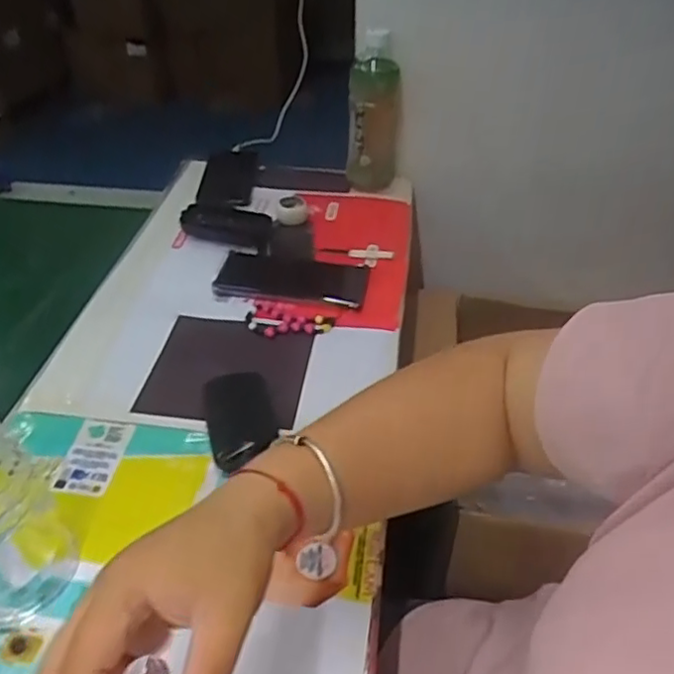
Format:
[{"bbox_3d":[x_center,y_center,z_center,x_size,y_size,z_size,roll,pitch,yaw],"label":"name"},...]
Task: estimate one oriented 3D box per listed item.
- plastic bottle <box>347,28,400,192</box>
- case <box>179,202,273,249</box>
[{"bbox_3d":[0.048,-0.291,0.829,0.068,0.203,0.058,3,40,2],"label":"plastic bottle"},{"bbox_3d":[-0.133,-0.139,0.780,0.113,0.028,0.057,12,41,13],"label":"case"}]

